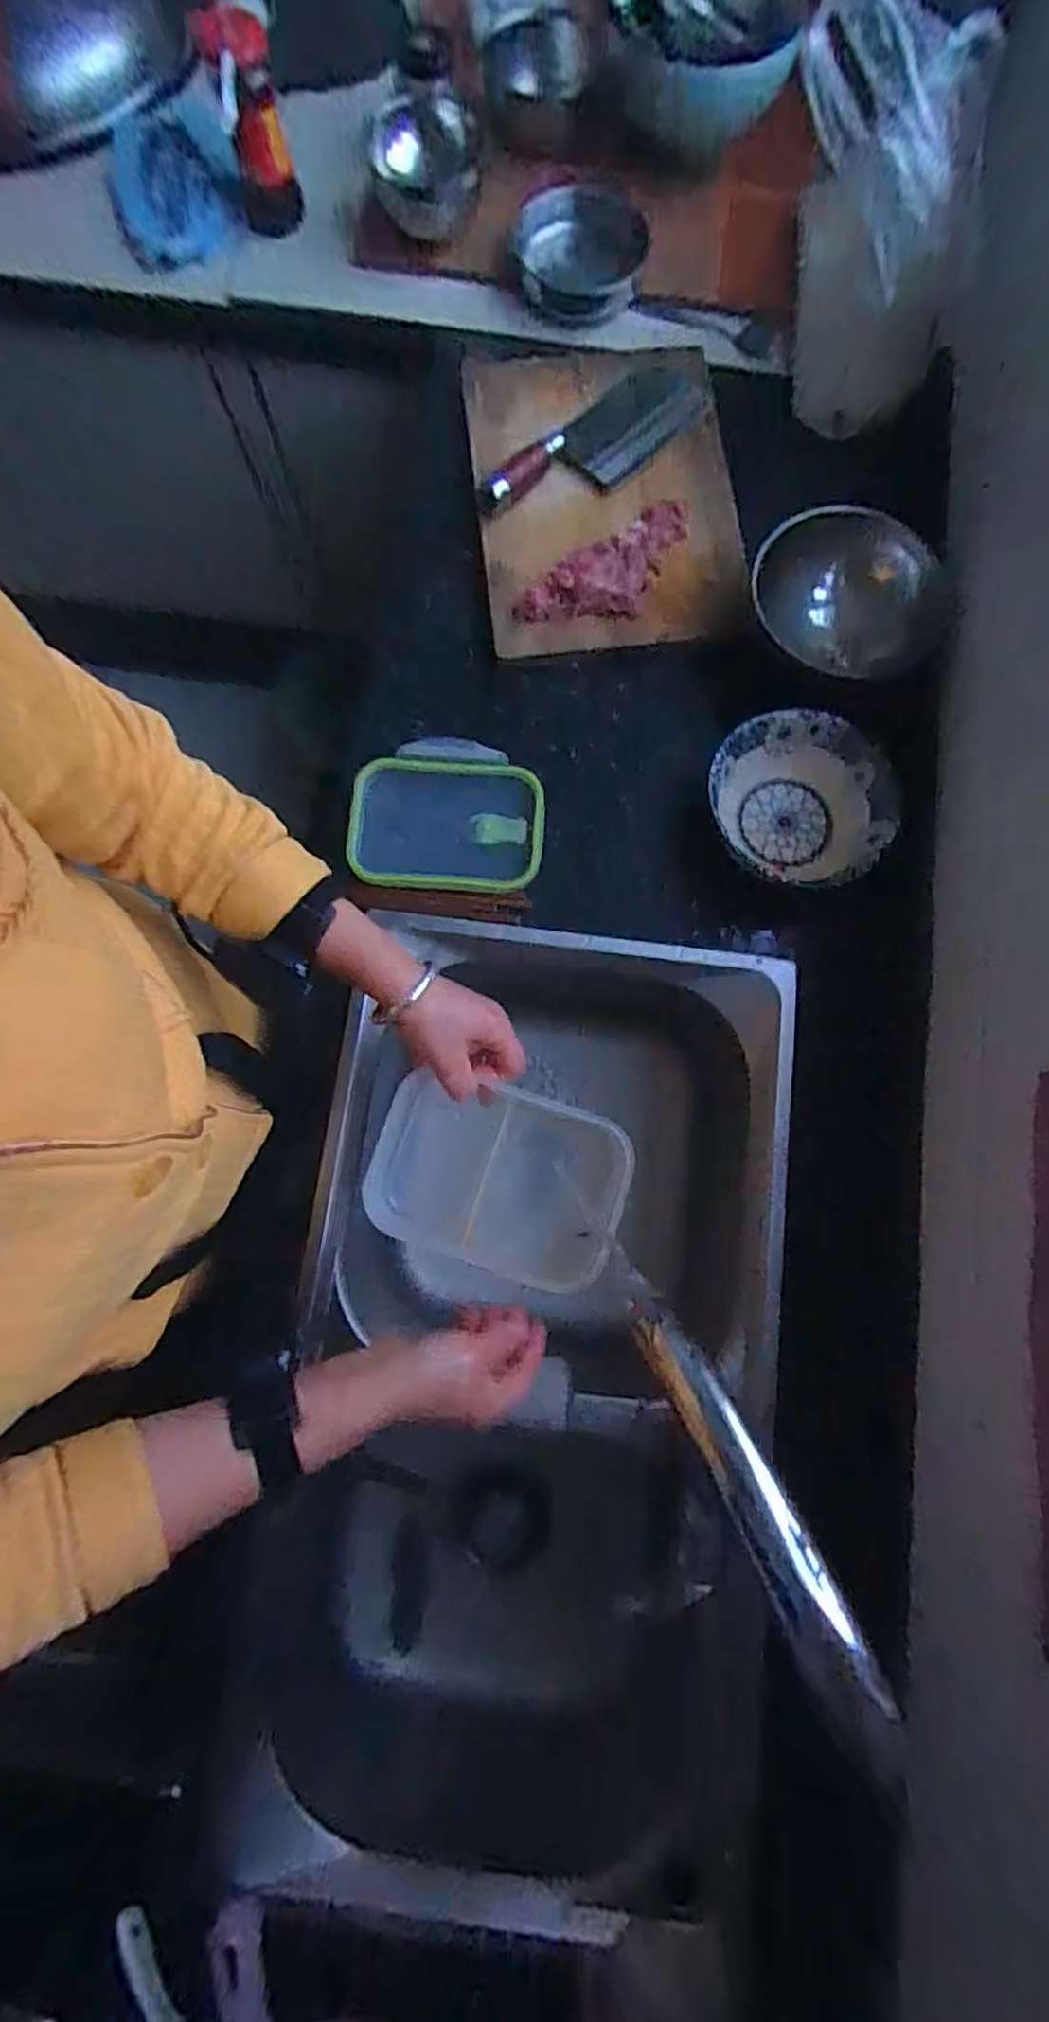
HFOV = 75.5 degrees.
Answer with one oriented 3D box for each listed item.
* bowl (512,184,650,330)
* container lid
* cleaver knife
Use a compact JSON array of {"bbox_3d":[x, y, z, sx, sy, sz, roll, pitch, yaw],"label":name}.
[{"bbox_3d":[0.062,-0.828,0.744,0.147,0.047,0.145,5,79,0],"label":"bowl"},{"bbox_3d":[-0.074,-0.175,0.633,0.178,0.017,0.124,3,79,0],"label":"container lid"},{"bbox_3d":[0.072,-0.571,0.679,0.243,0.028,0.092,-40,82,-8],"label":"cleaver knife"}]

